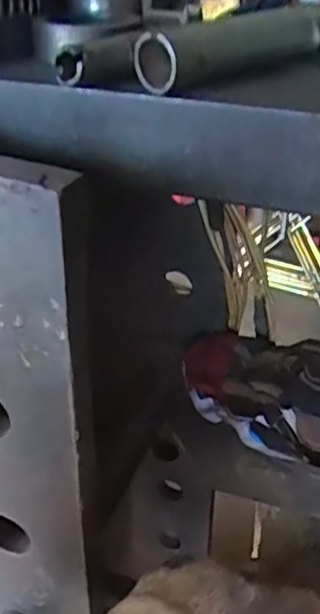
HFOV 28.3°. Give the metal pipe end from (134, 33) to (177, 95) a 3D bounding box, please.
[{"bbox_3d":[-0.003,-0.112,0.293,0.006,0.026,0.028,-30,39,-34],"label":"metal pipe end"}]

